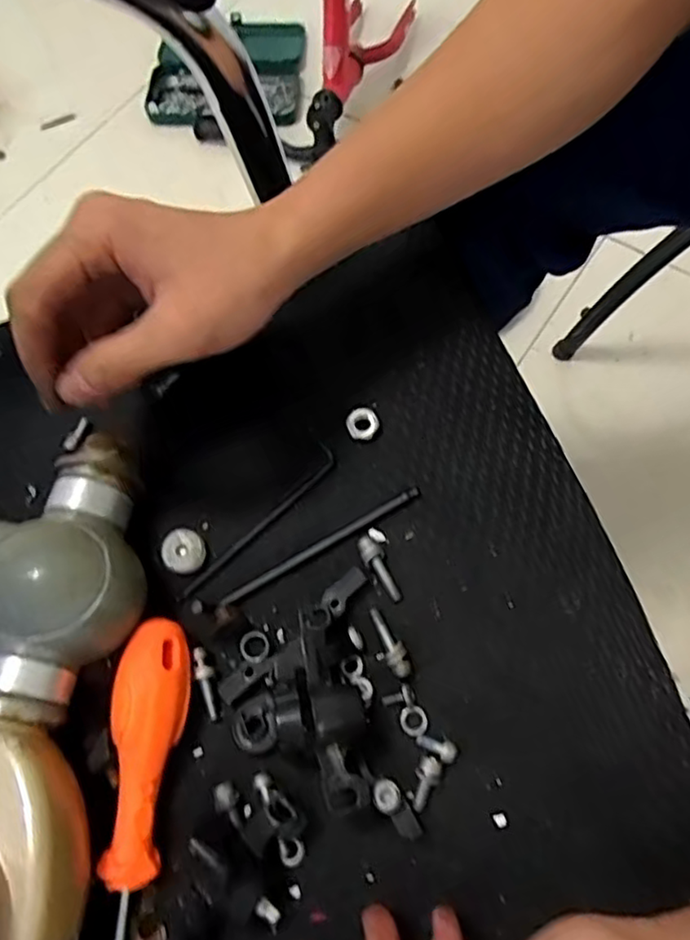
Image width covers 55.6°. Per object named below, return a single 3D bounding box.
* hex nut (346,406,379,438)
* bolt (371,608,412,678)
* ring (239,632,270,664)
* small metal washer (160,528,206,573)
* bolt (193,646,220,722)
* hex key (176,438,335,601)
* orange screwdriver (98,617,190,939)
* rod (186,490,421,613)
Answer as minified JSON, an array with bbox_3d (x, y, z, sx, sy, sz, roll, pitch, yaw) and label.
[{"bbox_3d":[0.009,-0.025,0.348,0.016,0.005,0.016,-23,68,-8],"label":"hex nut"},{"bbox_3d":[0.021,0.079,0.305,0.010,0.006,0.034,-20,68,-6],"label":"bolt"},{"bbox_3d":[-0.043,0.085,0.314,0.014,0.004,0.016,-23,68,-8],"label":"ring"},{"bbox_3d":[-0.081,0.041,0.330,0.021,0.005,0.022,-25,68,-8],"label":"small metal washer"},{"bbox_3d":[-0.064,0.100,0.306,0.009,0.007,0.034,-21,68,-7],"label":"bolt"},{"bbox_3d":[-0.044,0.027,0.334,0.015,0.011,0.106,39,74,17],"label":"hex key"},{"bbox_3d":[-0.090,0.167,0.273,0.031,0.030,0.207,1,69,2],"label":"orange screwdriver"},{"bbox_3d":[-0.018,0.041,0.325,0.124,0.004,0.008,-27,90,-4],"label":"rod"}]

